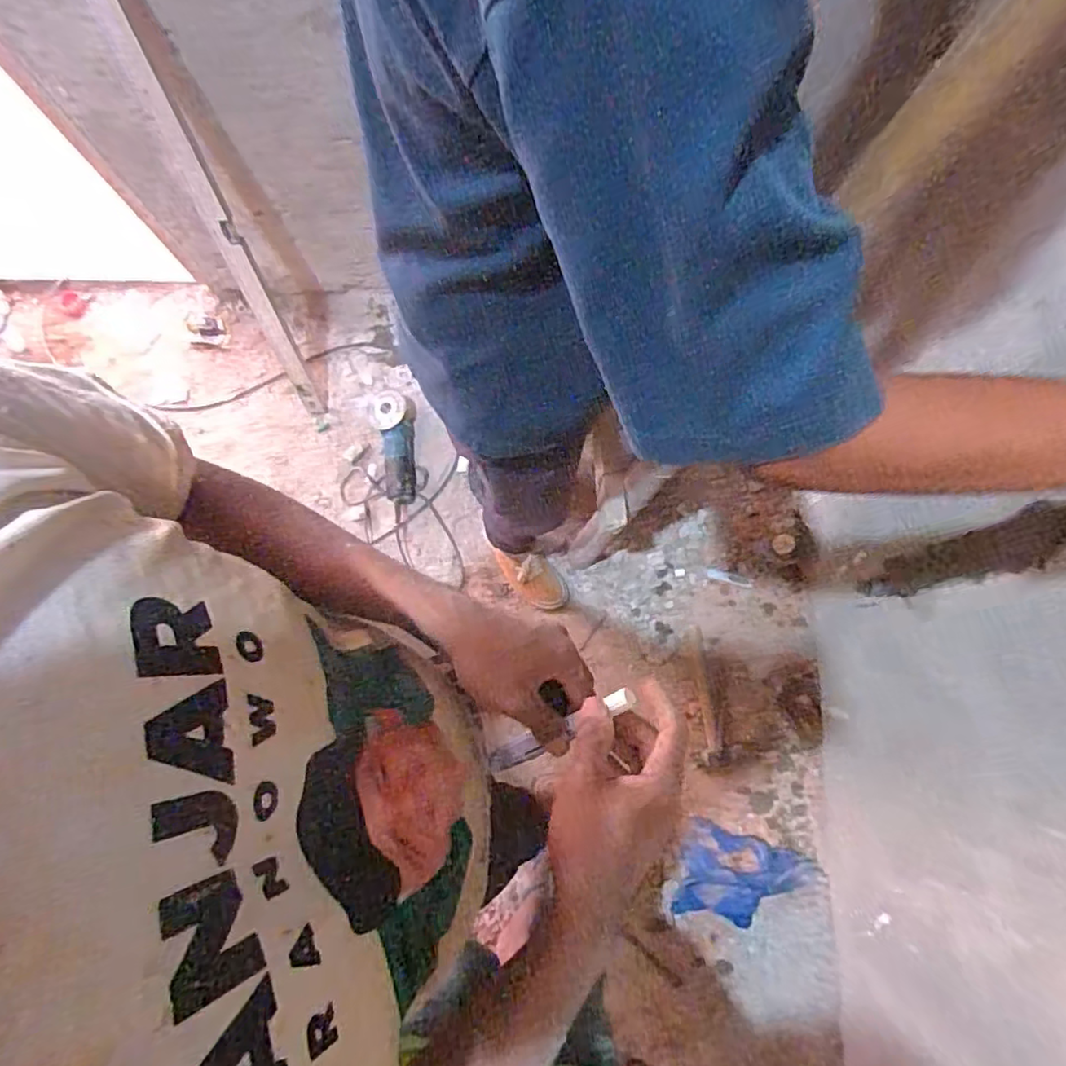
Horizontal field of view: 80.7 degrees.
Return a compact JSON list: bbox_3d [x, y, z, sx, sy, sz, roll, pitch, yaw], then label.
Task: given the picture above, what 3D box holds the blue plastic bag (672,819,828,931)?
[{"bbox_3d":[0.433,0.713,1.254,0.268,0.108,0.186,15,79,5],"label":"blue plastic bag"}]

